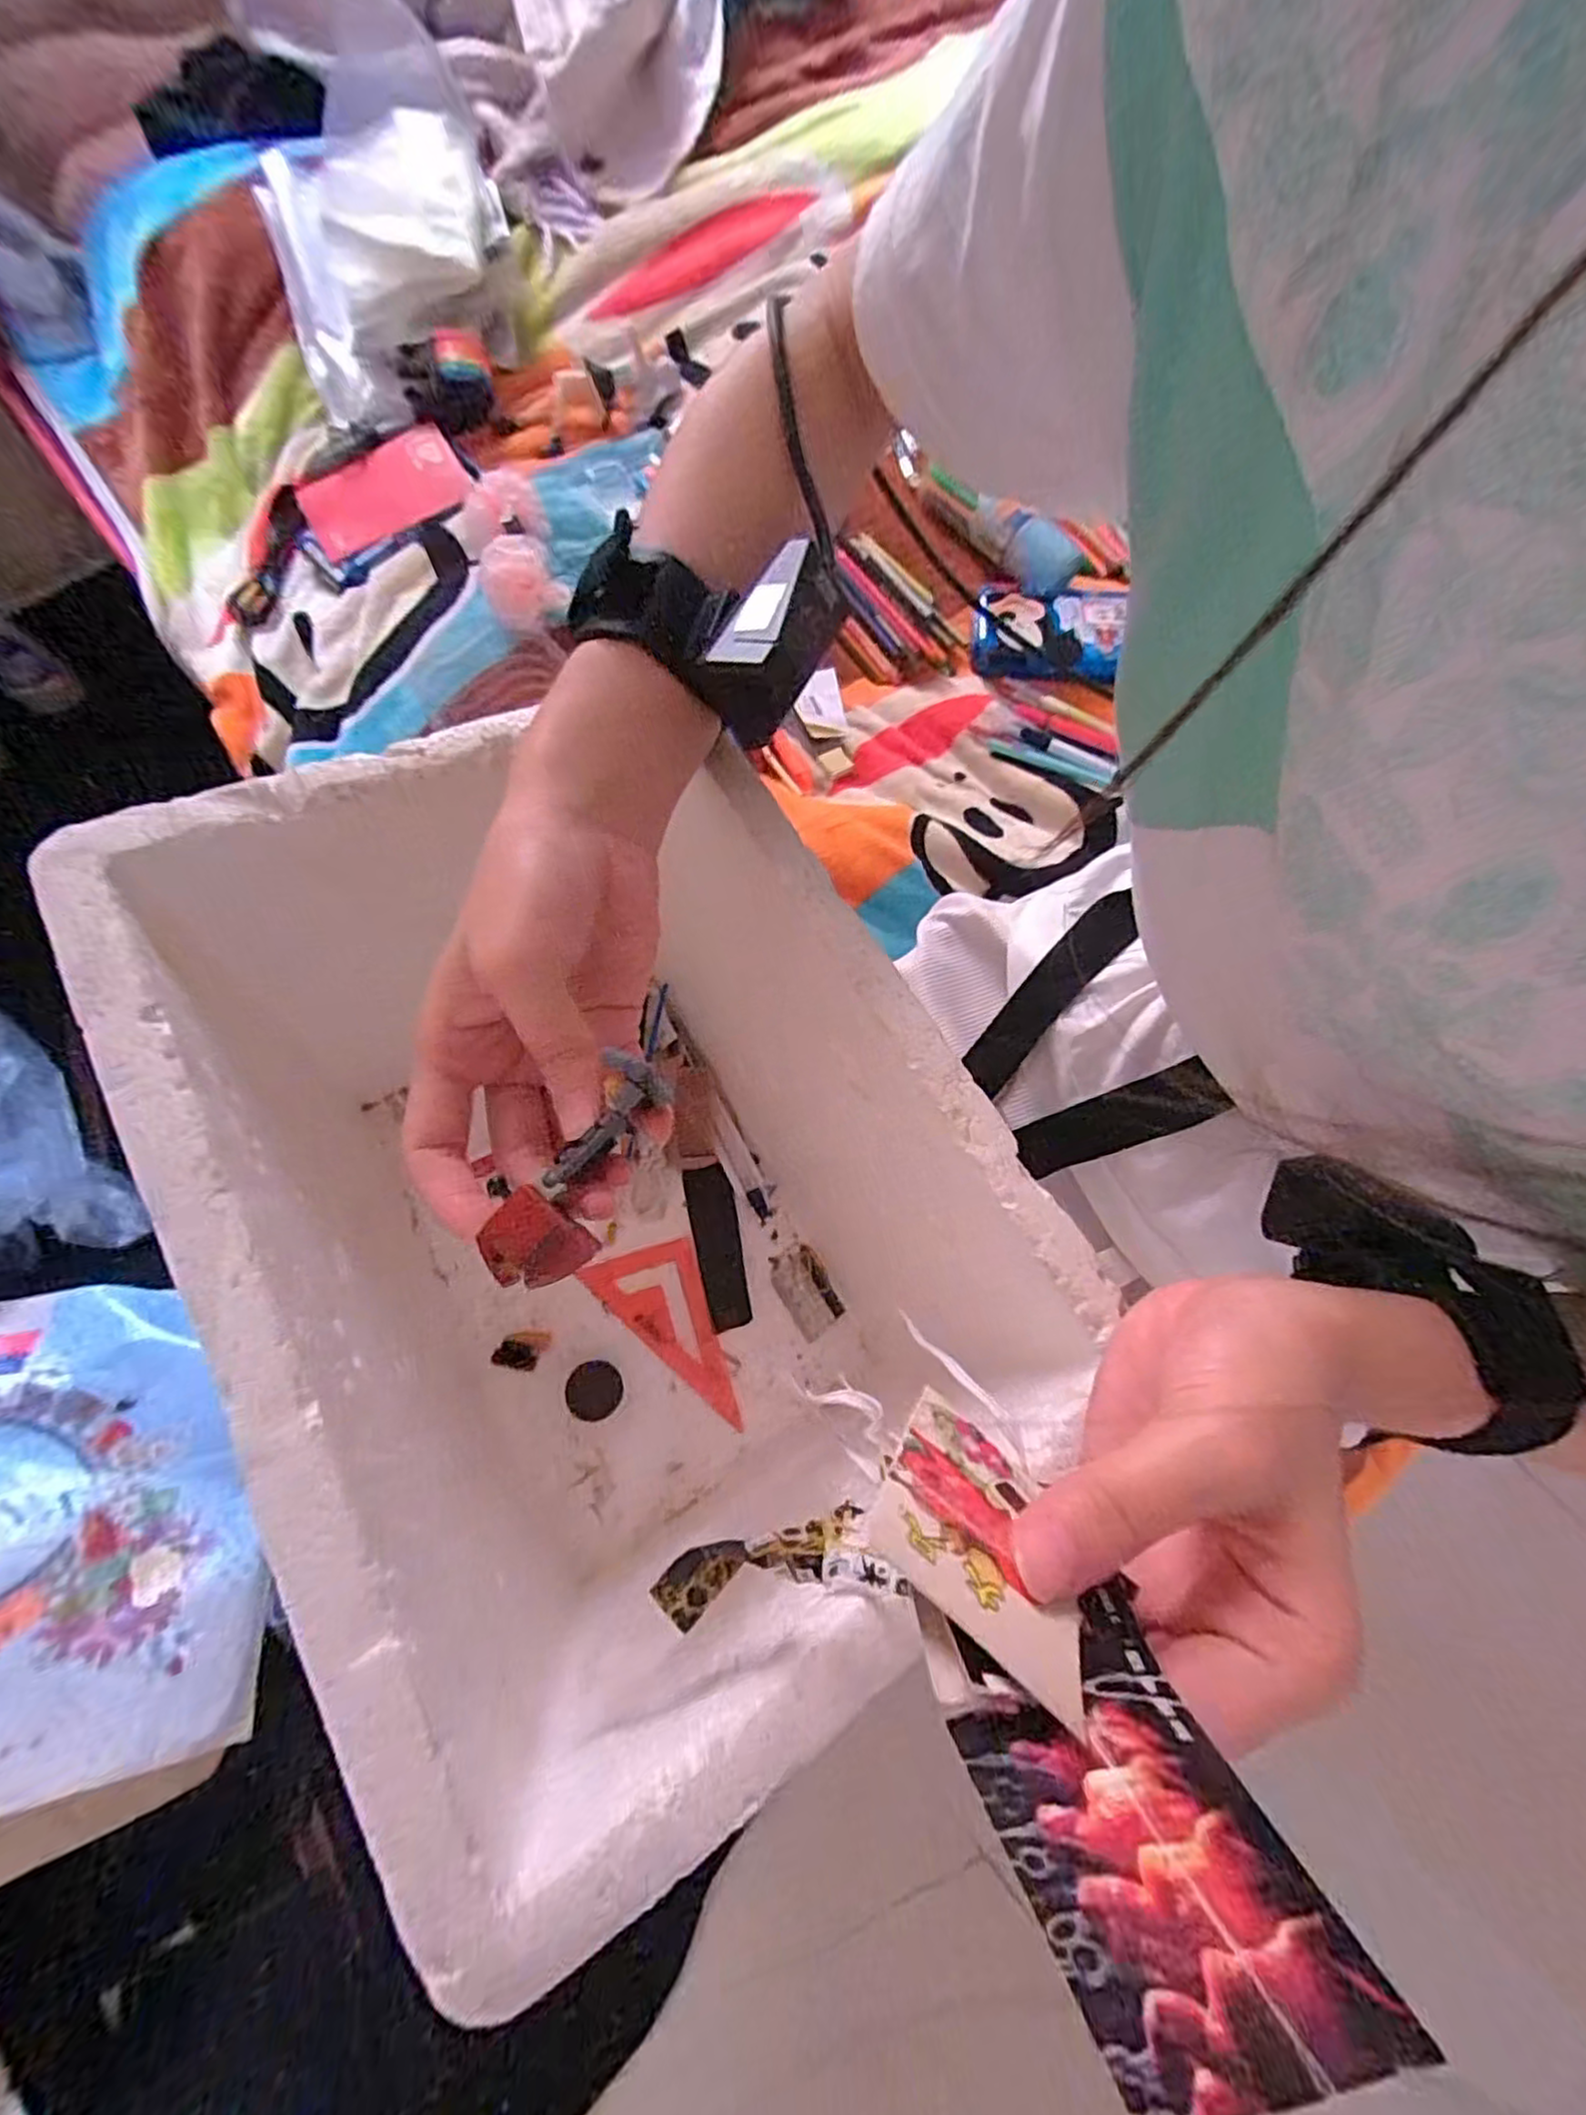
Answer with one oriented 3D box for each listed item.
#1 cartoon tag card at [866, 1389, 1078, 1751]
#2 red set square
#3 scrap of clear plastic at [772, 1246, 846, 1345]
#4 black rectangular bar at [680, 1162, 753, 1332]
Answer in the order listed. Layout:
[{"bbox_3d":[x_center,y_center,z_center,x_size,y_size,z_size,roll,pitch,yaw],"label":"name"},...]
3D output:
[{"bbox_3d":[0.040,0.100,0.150,0.045,0.052,0.004,35,108,14],"label":"cartoon tag card"},{"bbox_3d":[-0.077,0.165,0.414,0.063,0.004,0.107,-15,73,-17],"label":"red set square"},{"bbox_3d":[0.008,0.144,0.441,0.032,0.010,0.051,-28,76,-9],"label":"scrap of clear plastic"},{"bbox_3d":[-0.046,0.116,0.440,0.028,0.009,0.096,-11,74,-4],"label":"black rectangular bar"}]

